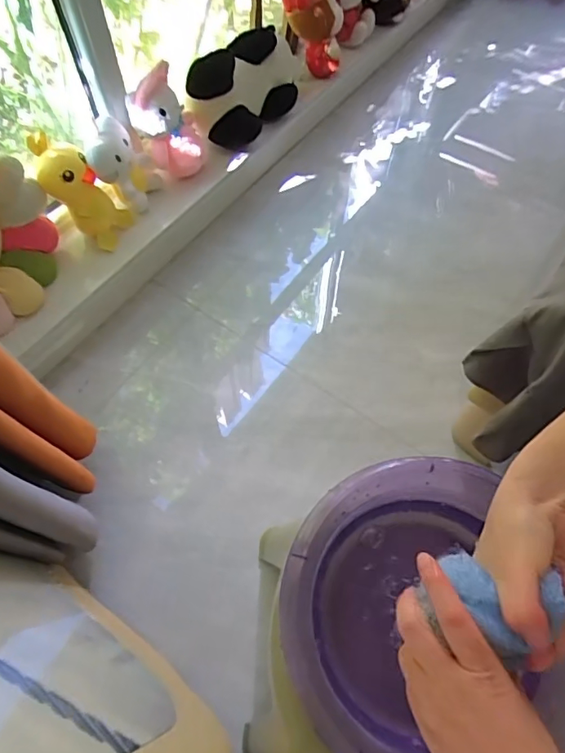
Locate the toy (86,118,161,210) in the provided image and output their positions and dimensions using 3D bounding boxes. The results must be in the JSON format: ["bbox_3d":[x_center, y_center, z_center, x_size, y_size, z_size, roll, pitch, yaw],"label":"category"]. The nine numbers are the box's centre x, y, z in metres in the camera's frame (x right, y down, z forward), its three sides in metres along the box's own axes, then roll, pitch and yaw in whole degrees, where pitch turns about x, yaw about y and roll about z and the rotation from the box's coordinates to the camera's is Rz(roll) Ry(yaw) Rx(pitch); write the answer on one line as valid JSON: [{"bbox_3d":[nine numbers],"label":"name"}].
[{"bbox_3d":[-0.352,-0.466,1.111,0.100,0.165,0.130,15,63,7],"label":"toy"}]

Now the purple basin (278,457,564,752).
[{"bbox_3d":[0.111,0.197,0.422,0.220,0.076,0.230,0,63,-1],"label":"purple basin"}]

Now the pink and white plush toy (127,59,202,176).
[{"bbox_3d":[-0.260,-0.579,1.127,0.148,0.217,0.126,-10,63,-6],"label":"pink and white plush toy"}]

